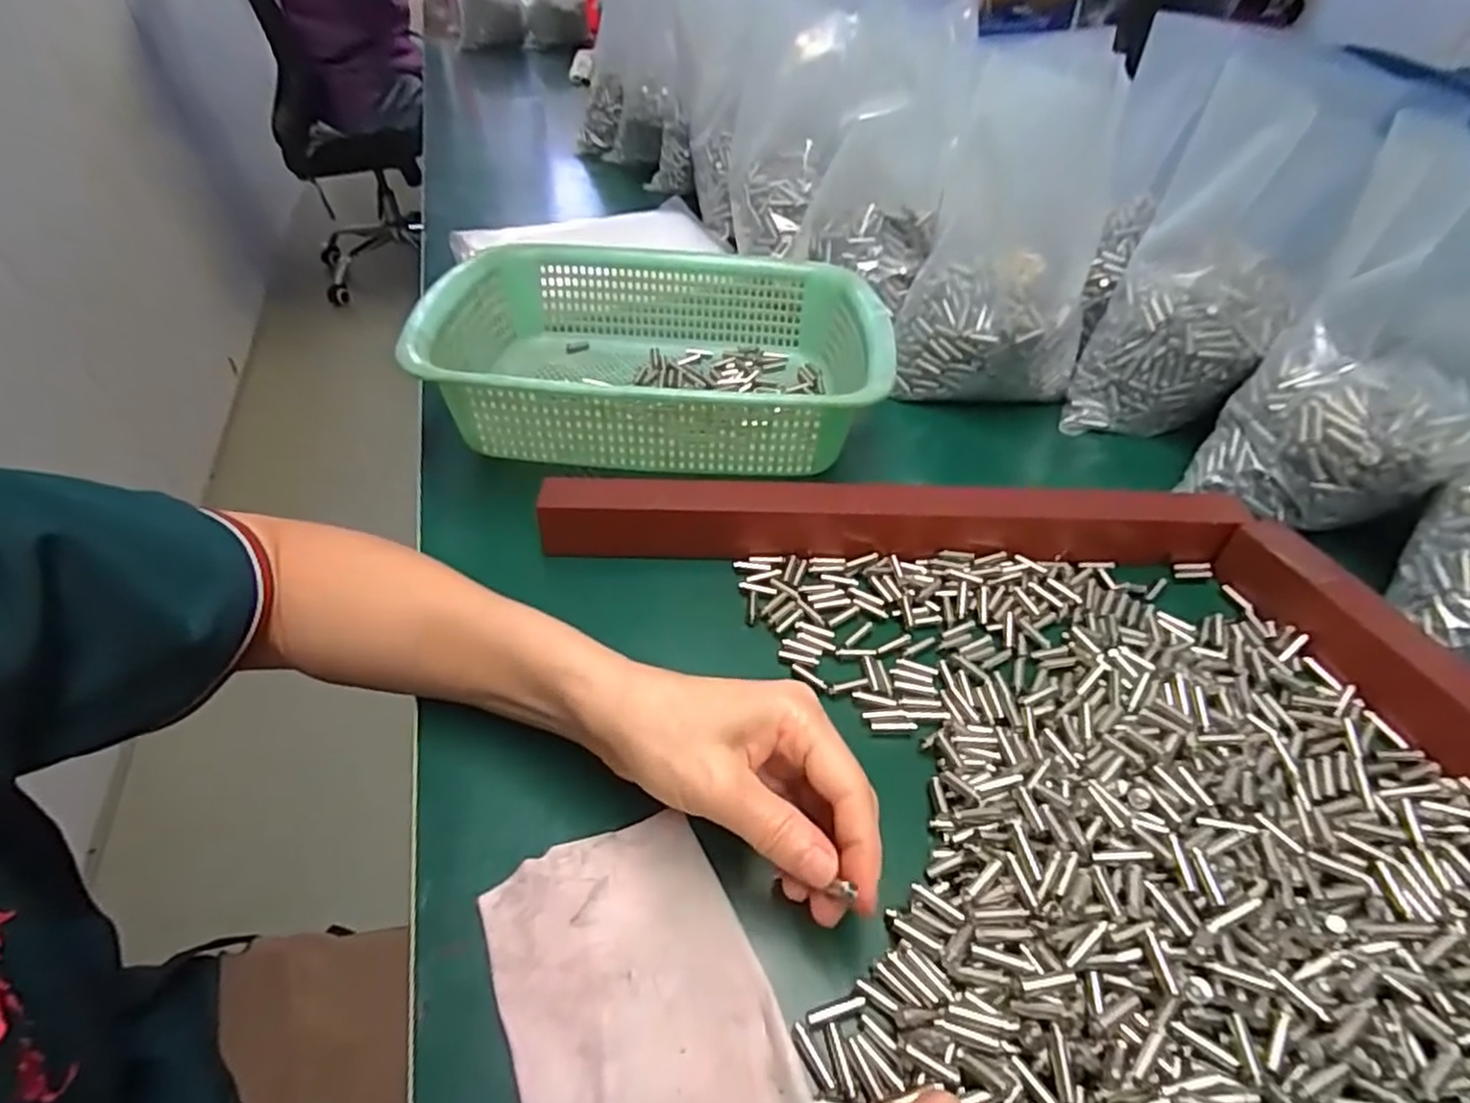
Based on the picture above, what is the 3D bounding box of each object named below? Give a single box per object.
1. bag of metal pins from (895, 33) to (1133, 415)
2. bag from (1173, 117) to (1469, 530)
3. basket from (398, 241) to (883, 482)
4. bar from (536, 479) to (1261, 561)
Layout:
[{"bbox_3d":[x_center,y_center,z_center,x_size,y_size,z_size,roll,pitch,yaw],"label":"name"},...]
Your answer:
[{"bbox_3d":[0.194,-0.218,0.498,0.120,0.202,0.121,20,49,19],"label":"bag of metal pins"},{"bbox_3d":[0.364,-0.104,0.382,0.132,0.178,0.085,32,54,28],"label":"bag"},{"bbox_3d":[-0.048,-0.137,0.494,0.292,0.091,0.219,0,45,0],"label":"basket"},{"bbox_3d":[0.087,-0.021,0.409,0.387,0.043,0.029,-1,45,0],"label":"bar"}]

